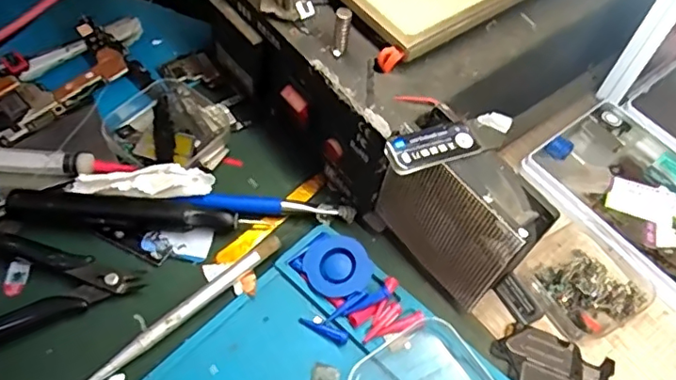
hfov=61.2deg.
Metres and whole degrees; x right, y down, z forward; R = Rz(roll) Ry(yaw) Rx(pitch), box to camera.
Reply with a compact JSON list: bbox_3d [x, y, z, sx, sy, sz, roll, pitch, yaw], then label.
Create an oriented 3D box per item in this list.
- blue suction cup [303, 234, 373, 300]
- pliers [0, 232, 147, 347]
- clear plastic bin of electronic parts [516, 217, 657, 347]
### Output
[{"bbox_3d":[0.000,0.043,0.315,0.033,0.008,0.036,-44,67,-9],"label":"blue suction cup"},{"bbox_3d":[-0.172,0.043,0.305,0.118,0.008,0.075,-16,59,-15],"label":"pliers"},{"bbox_3d":[0.143,0.048,0.328,0.060,0.019,0.064,-24,61,-20],"label":"clear plastic bin of electronic parts"}]

